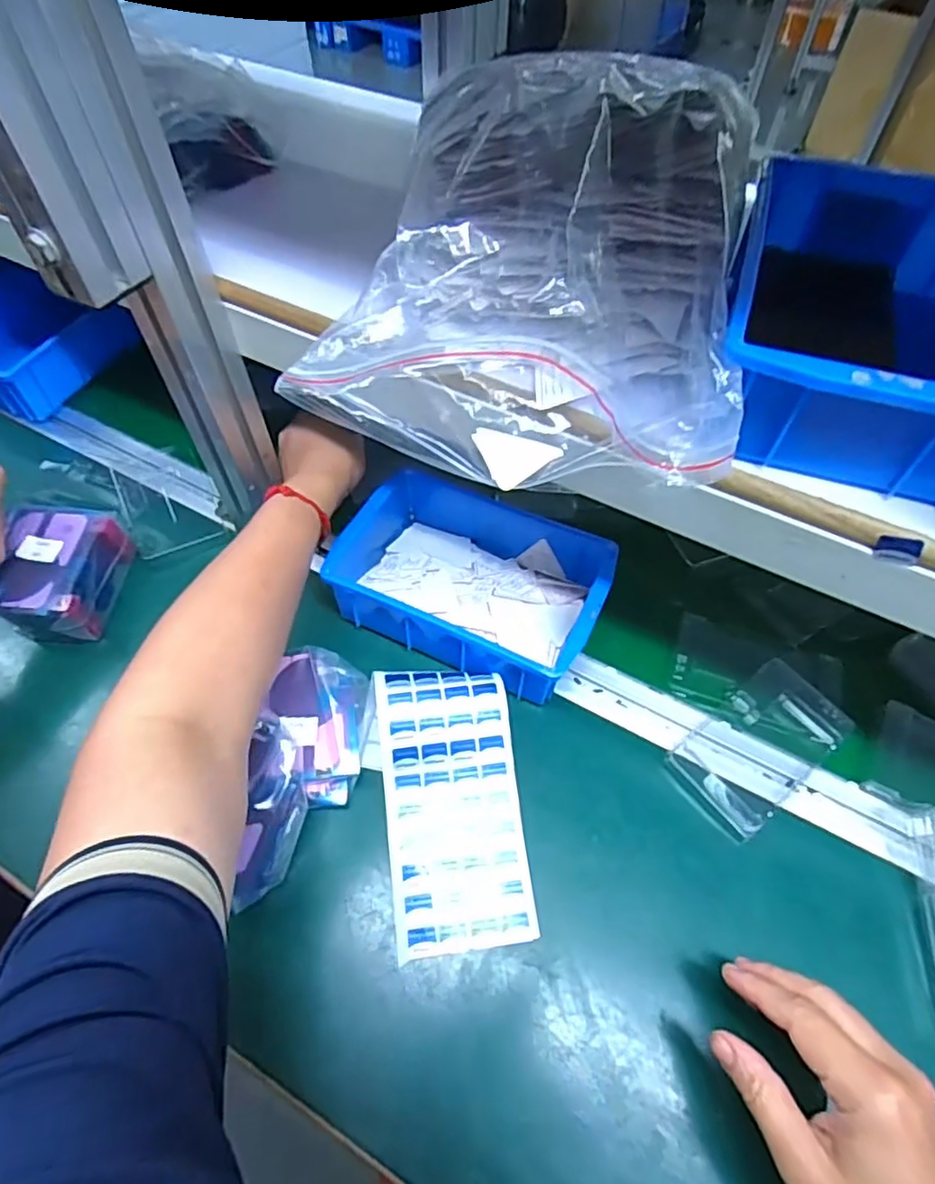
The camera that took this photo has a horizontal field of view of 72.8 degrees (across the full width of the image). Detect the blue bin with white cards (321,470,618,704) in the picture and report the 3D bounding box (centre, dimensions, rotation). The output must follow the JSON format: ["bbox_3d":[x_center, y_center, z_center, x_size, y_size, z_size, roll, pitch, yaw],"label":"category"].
[{"bbox_3d":[0.006,-0.012,0.514,0.204,0.058,0.146,24,59,15],"label":"blue bin with white cards"}]

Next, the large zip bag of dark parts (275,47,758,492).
[{"bbox_3d":[0.038,-0.163,0.321,0.197,0.110,0.209,10,56,5],"label":"large zip bag of dark parts"}]

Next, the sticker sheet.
[{"bbox_3d":[-0.010,0.142,0.431,0.090,0.012,0.179,-5,74,-8],"label":"sticker sheet"}]

